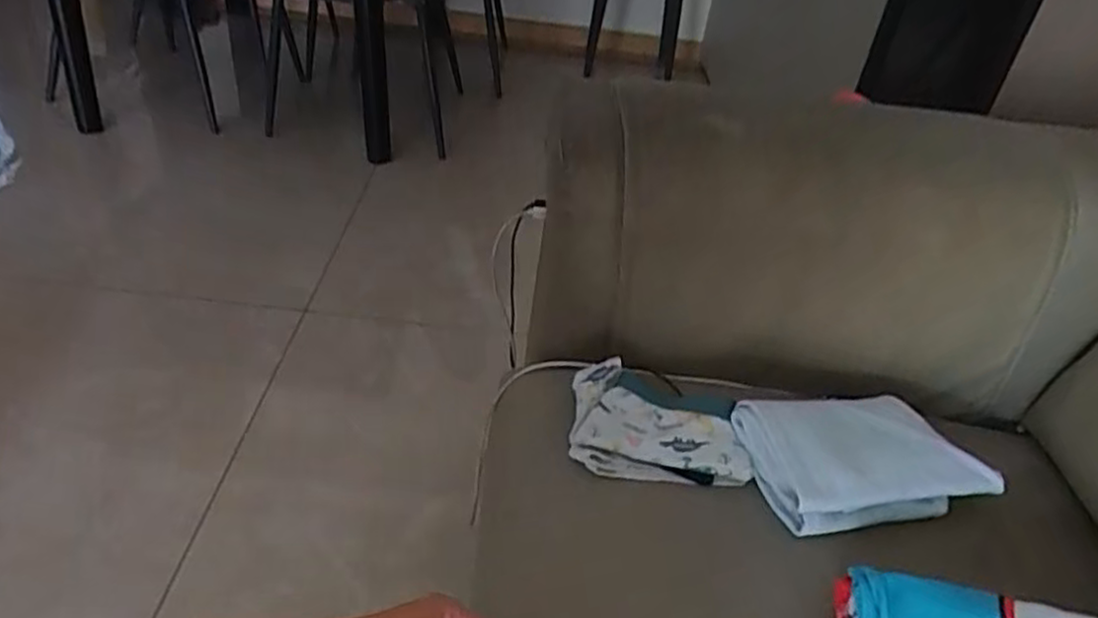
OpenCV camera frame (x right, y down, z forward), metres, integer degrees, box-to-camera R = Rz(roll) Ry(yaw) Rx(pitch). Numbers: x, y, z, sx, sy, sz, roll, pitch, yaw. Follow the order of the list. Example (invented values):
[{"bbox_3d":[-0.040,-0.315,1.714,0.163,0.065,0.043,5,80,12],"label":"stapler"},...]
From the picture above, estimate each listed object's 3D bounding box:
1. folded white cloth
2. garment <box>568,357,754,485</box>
[{"bbox_3d":[0.276,0.128,0.654,0.195,0.057,0.117,-6,38,-18],"label":"folded white cloth"},{"bbox_3d":[0.096,0.108,0.665,0.152,0.060,0.091,6,36,-3],"label":"garment"}]

